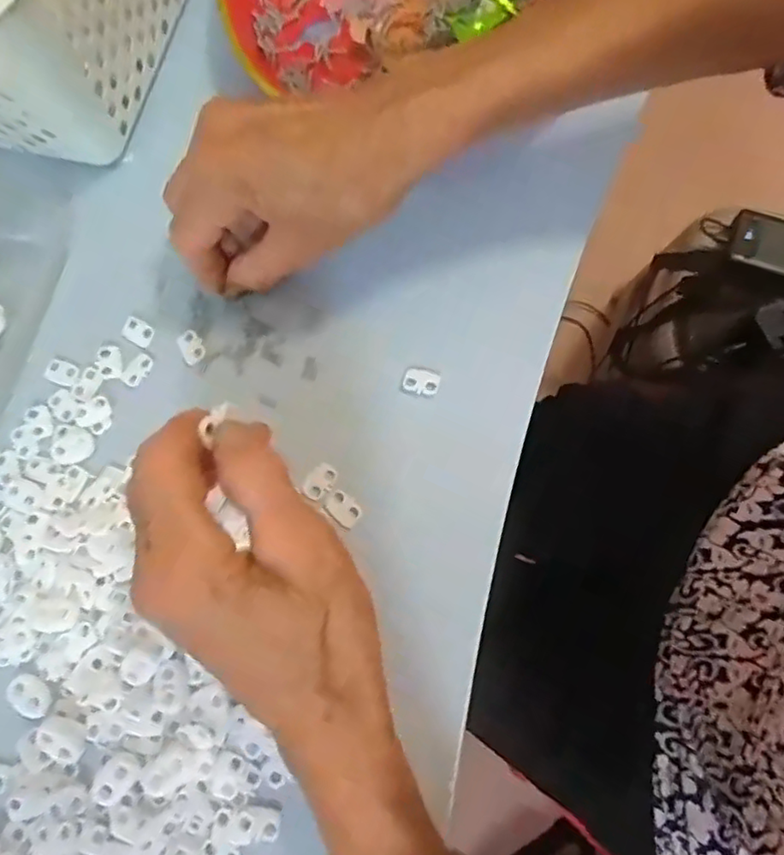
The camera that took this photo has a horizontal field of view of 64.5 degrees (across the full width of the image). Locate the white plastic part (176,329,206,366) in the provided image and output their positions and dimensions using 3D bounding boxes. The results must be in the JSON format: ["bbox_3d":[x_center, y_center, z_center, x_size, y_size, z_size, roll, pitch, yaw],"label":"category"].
[{"bbox_3d":[-0.105,-0.043,0.323,0.012,0.004,0.018,-33,77,-4],"label":"white plastic part"}]

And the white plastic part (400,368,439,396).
[{"bbox_3d":[0.014,-0.023,0.310,0.018,0.004,0.012,13,78,7],"label":"white plastic part"}]

